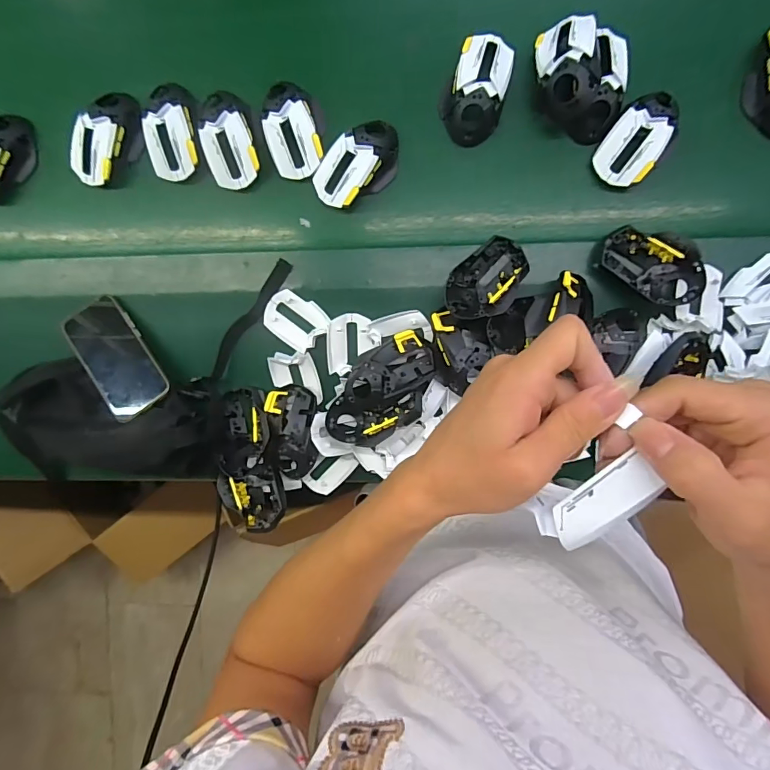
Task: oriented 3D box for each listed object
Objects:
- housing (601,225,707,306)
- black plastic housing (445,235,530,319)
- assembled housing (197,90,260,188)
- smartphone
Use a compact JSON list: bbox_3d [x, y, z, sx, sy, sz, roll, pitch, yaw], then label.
[{"bbox_3d":[0.312,-0.142,0.535,0.117,0.042,0.070,36,96,-1],"label":"housing"},{"bbox_3d":[0.122,-0.123,0.549,0.112,0.042,0.075,-38,92,5],"label":"black plastic housing"},{"bbox_3d":[-0.194,-0.304,0.559,0.061,0.026,0.115,-12,94,4],"label":"assembled housing"},{"bbox_3d":[-0.342,-0.037,0.581,0.079,0.009,0.161,-34,81,-2],"label":"smartphone"}]

